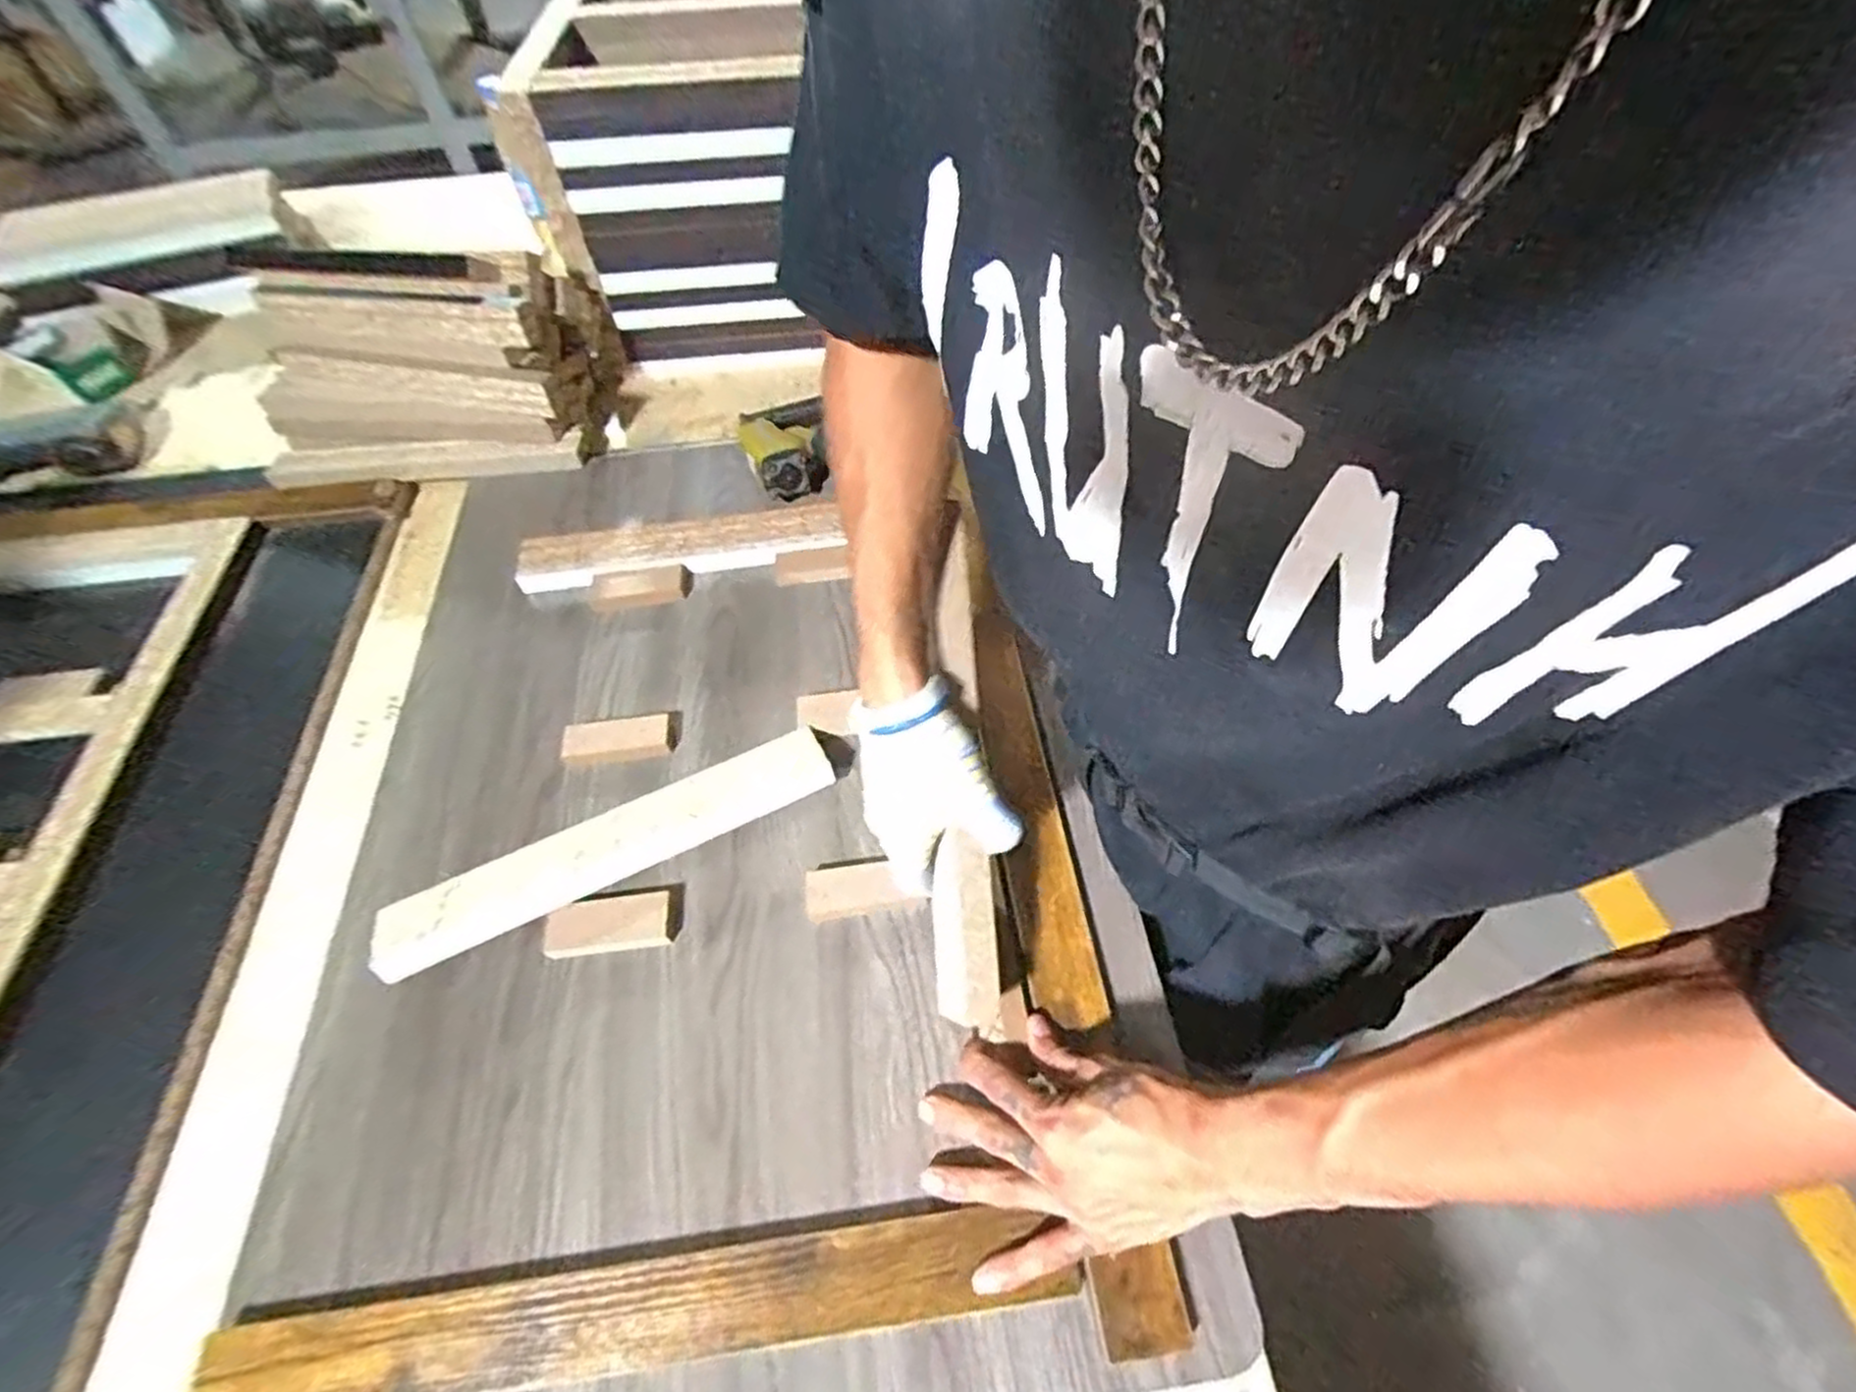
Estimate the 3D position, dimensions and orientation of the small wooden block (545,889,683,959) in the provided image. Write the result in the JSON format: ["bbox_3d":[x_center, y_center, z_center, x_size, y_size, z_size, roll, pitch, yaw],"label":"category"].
[{"bbox_3d":[-0.212,0.153,0.529,0.084,0.015,0.035,-8,56,-4],"label":"small wooden block"}]

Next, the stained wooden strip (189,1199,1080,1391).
[{"bbox_3d":[-0.152,0.320,0.405,0.429,0.011,0.050,-7,58,-3],"label":"stained wooden strip"}]

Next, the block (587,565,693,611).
[{"bbox_3d":[-0.261,-0.098,0.705,0.090,0.013,0.031,-8,56,-5],"label":"block"}]

